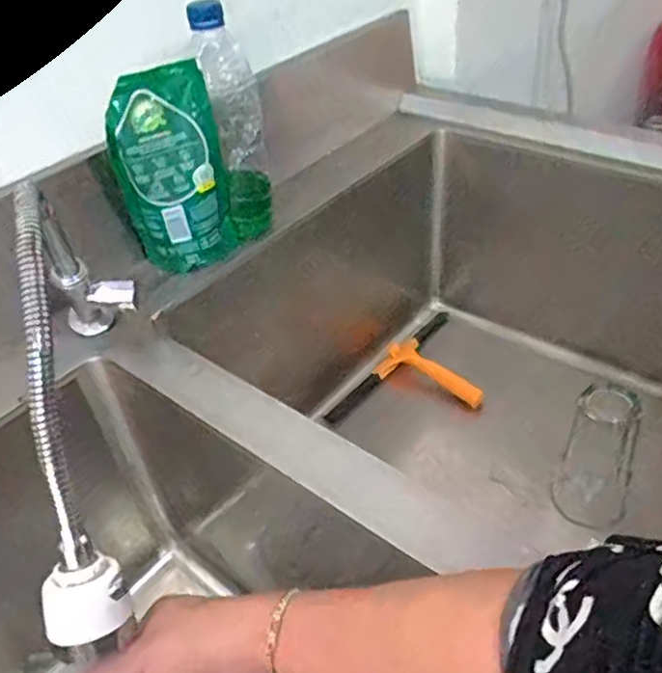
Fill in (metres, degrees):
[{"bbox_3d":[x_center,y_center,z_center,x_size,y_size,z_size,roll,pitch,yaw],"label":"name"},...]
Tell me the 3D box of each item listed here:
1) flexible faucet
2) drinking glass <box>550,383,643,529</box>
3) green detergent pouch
[{"bbox_3d":[-0.172,0.018,0.424,0.058,0.188,0.288,-12,40,-8],"label":"flexible faucet"},{"bbox_3d":[0.288,0.130,0.688,0.073,0.154,0.063,16,45,24],"label":"drinking glass"},{"bbox_3d":[-0.146,-0.151,0.597,0.099,0.178,0.042,-16,41,-13],"label":"green detergent pouch"}]

